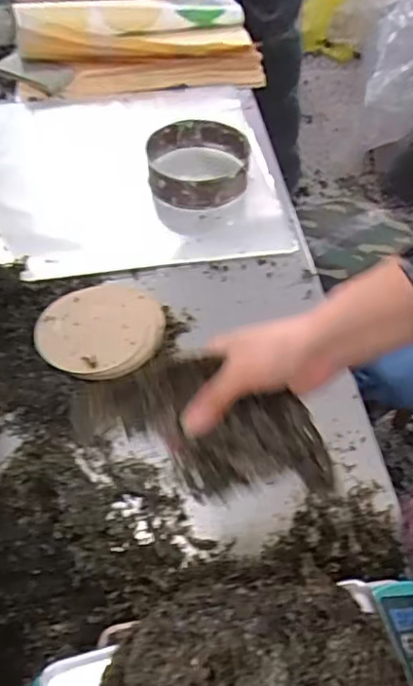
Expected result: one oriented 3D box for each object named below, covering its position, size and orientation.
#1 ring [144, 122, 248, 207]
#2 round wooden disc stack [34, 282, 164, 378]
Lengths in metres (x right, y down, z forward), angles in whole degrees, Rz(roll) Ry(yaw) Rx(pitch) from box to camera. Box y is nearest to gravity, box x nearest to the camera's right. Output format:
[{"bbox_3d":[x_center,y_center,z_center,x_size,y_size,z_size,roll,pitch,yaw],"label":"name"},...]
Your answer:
[{"bbox_3d":[-0.016,-0.296,0.980,0.171,0.061,0.195,4,53,2],"label":"ring"},{"bbox_3d":[-0.135,-0.020,0.767,0.154,0.030,0.164,1,51,-1],"label":"round wooden disc stack"}]

